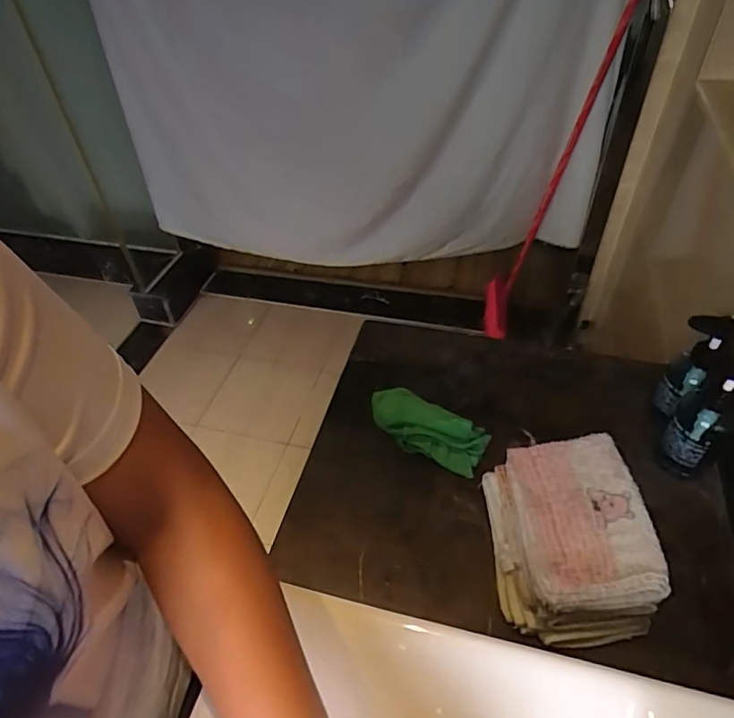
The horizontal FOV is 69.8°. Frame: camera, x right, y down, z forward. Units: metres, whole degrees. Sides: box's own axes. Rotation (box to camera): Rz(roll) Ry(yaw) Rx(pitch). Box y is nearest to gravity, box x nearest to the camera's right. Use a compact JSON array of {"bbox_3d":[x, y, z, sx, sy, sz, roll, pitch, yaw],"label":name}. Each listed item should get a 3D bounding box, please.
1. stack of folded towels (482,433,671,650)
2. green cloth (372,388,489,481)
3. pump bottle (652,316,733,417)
[{"bbox_3d":[0.203,0.181,0.544,0.140,0.108,0.184,-2,45,2],"label":"stack of folded towels"},{"bbox_3d":[0.067,0.082,0.682,0.174,0.049,0.065,31,55,30],"label":"green cloth"},{"bbox_3d":[0.395,0.013,0.641,0.048,0.132,0.069,32,55,30],"label":"pump bottle"}]

